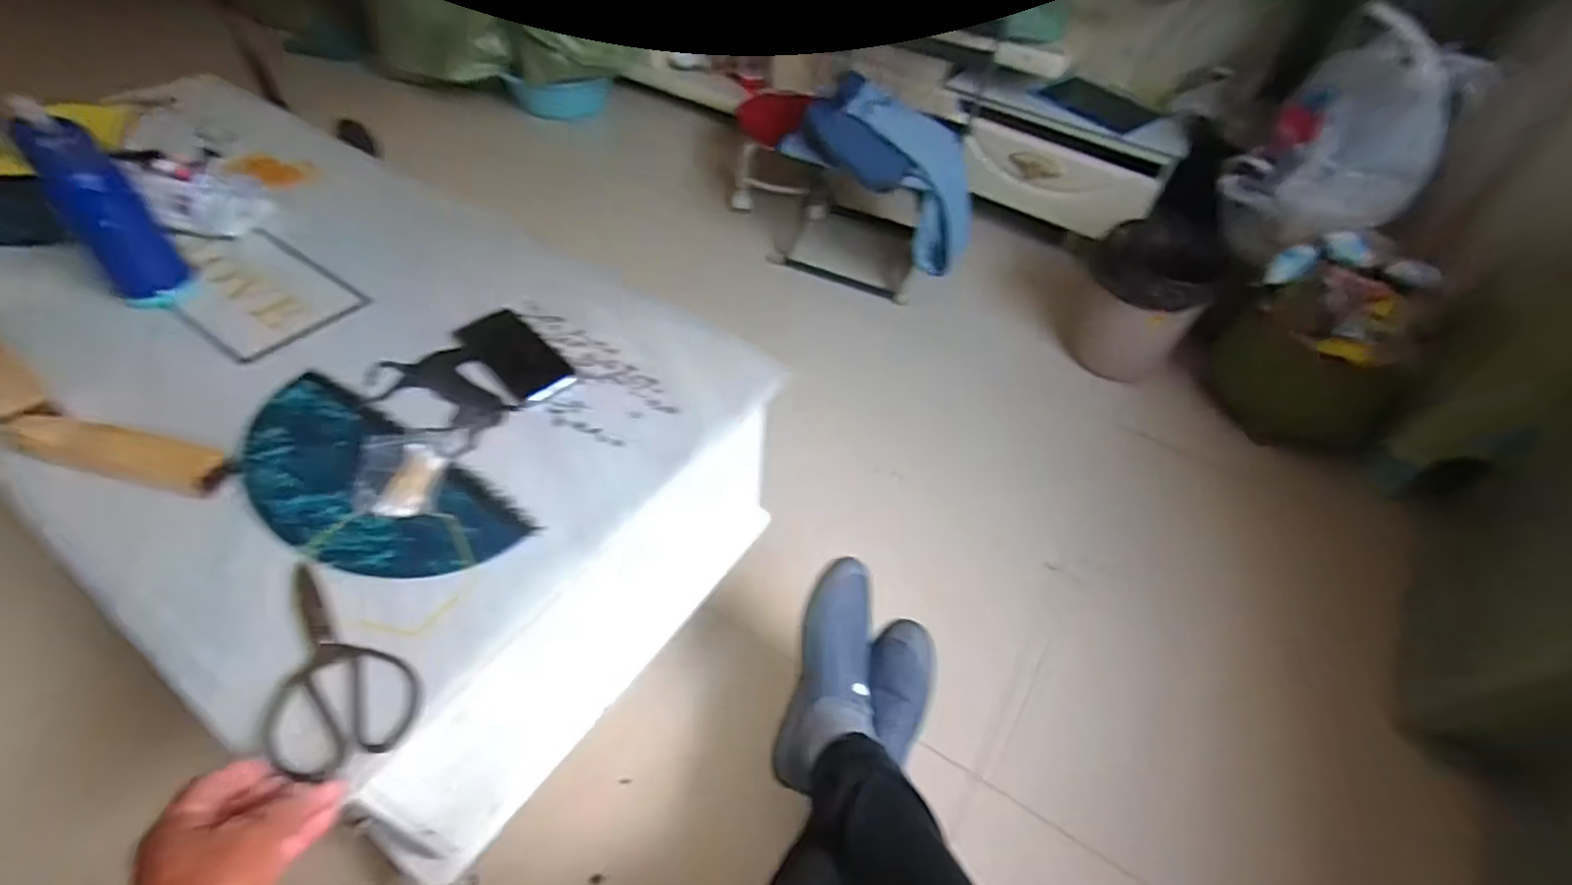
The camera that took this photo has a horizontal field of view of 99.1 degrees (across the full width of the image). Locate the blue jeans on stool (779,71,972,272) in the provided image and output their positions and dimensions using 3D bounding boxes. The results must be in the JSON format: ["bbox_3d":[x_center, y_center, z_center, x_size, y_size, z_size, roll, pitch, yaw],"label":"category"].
[{"bbox_3d":[0.214,-0.585,1.480,0.421,0.259,0.218,14,48,7],"label":"blue jeans on stool"}]

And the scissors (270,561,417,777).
[{"bbox_3d":[-0.368,0.172,0.536,0.094,0.019,0.198,-30,55,-28],"label":"scissors"}]

